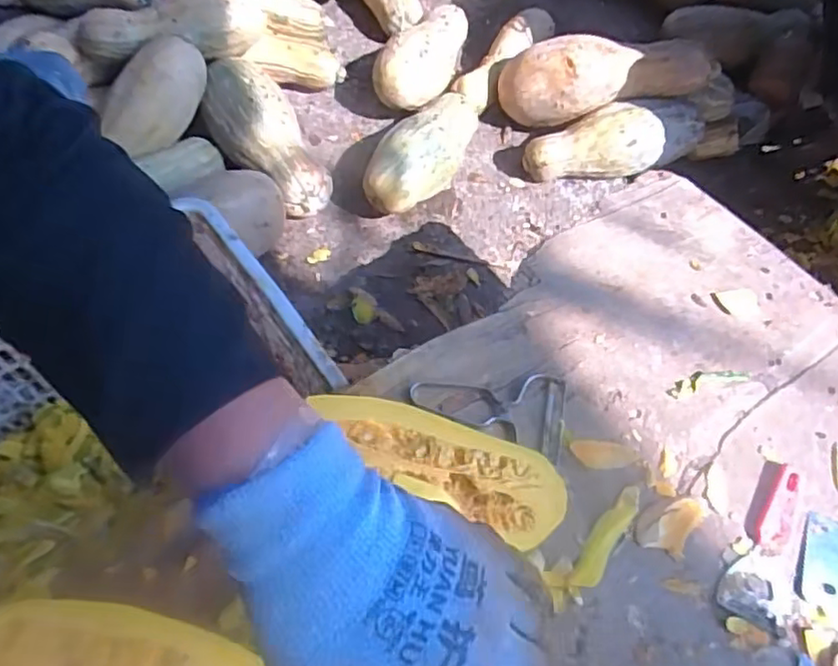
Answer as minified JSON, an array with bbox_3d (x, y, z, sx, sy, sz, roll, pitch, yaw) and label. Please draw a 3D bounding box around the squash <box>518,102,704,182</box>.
[{"bbox_3d":[0.339,-0.329,1.163,0.308,0.110,0.108,-8,61,-7],"label":"squash"}]

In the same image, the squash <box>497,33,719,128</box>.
[{"bbox_3d":[0.325,-0.461,1.173,0.364,0.113,0.129,-3,60,11],"label":"squash"}]

